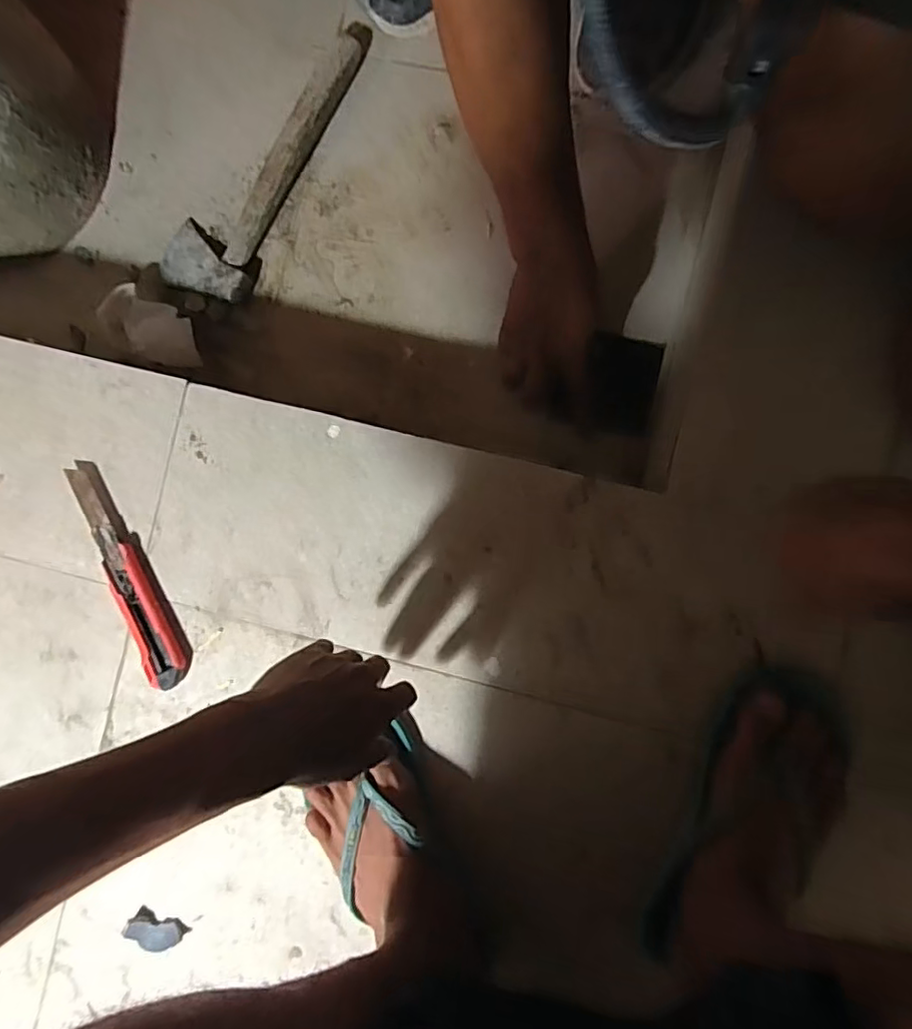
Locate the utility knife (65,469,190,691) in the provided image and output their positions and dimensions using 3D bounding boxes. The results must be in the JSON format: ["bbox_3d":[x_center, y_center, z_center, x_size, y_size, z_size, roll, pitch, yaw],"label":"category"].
[{"bbox_3d":[-0.294,0.055,0.521,0.037,0.015,0.206,-28,89,4],"label":"utility knife"}]

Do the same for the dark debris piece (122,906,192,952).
[{"bbox_3d":[-0.267,0.370,0.521,0.050,0.010,0.030,21,92,4],"label":"dark debris piece"}]

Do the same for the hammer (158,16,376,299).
[{"bbox_3d":[-0.209,-0.391,0.632,0.105,0.031,0.333,27,91,5],"label":"hammer"}]

